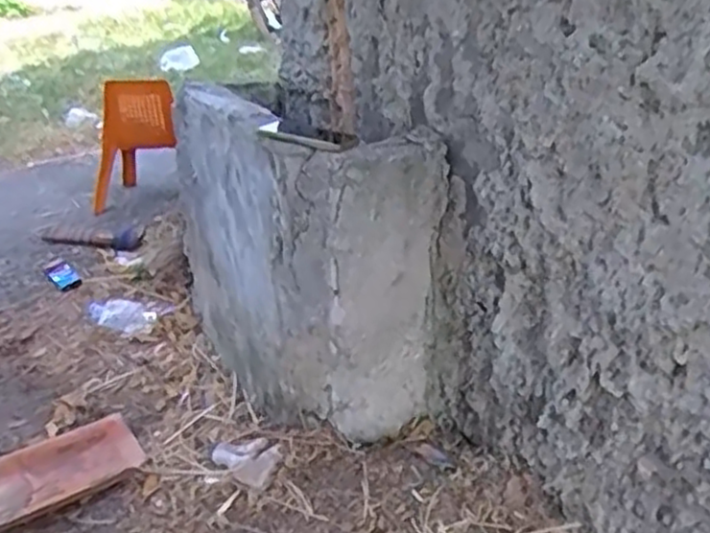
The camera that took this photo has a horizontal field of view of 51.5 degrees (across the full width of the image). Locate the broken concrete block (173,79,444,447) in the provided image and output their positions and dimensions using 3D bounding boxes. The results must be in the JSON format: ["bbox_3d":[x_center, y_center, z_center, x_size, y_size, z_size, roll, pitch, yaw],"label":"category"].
[{"bbox_3d":[-0.131,-0.036,1.551,0.295,0.583,0.668,-12,27,-24],"label":"broken concrete block"}]

